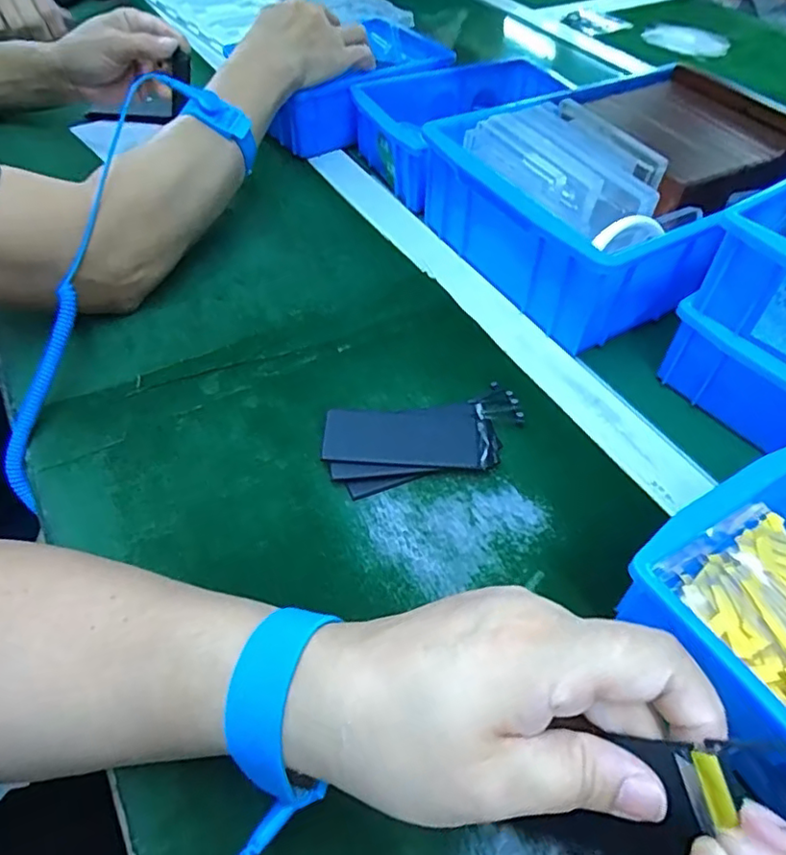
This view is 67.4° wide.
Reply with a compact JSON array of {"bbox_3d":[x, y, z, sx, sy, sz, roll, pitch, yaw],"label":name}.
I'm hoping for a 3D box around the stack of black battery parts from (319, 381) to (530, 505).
[{"bbox_3d":[0.022,0.006,0.348,0.125,0.015,0.057,-14,53,-14],"label":"stack of black battery parts"}]

